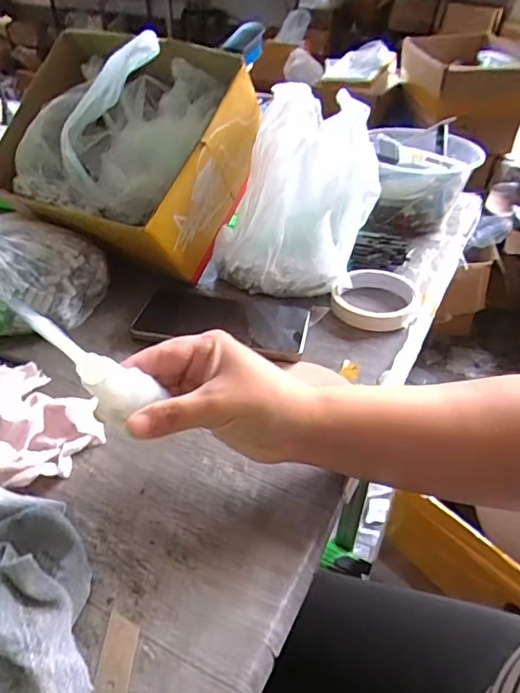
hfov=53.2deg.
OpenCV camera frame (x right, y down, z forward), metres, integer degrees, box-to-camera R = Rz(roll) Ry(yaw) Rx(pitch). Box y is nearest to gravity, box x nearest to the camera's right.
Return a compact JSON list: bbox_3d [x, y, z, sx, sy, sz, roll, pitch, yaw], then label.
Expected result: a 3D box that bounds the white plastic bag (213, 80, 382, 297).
[{"bbox_3d":[0.044,-0.167,0.552,0.143,0.165,0.156,14,40,14],"label":"white plastic bag"}]

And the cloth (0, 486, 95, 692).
[{"bbox_3d":[-0.136,0.138,0.285,0.077,0.027,0.123,-8,40,-13],"label":"cloth"}]

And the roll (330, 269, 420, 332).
[{"bbox_3d":[0.119,-0.049,0.534,0.084,0.023,0.084,1,39,-1],"label":"roll"}]

